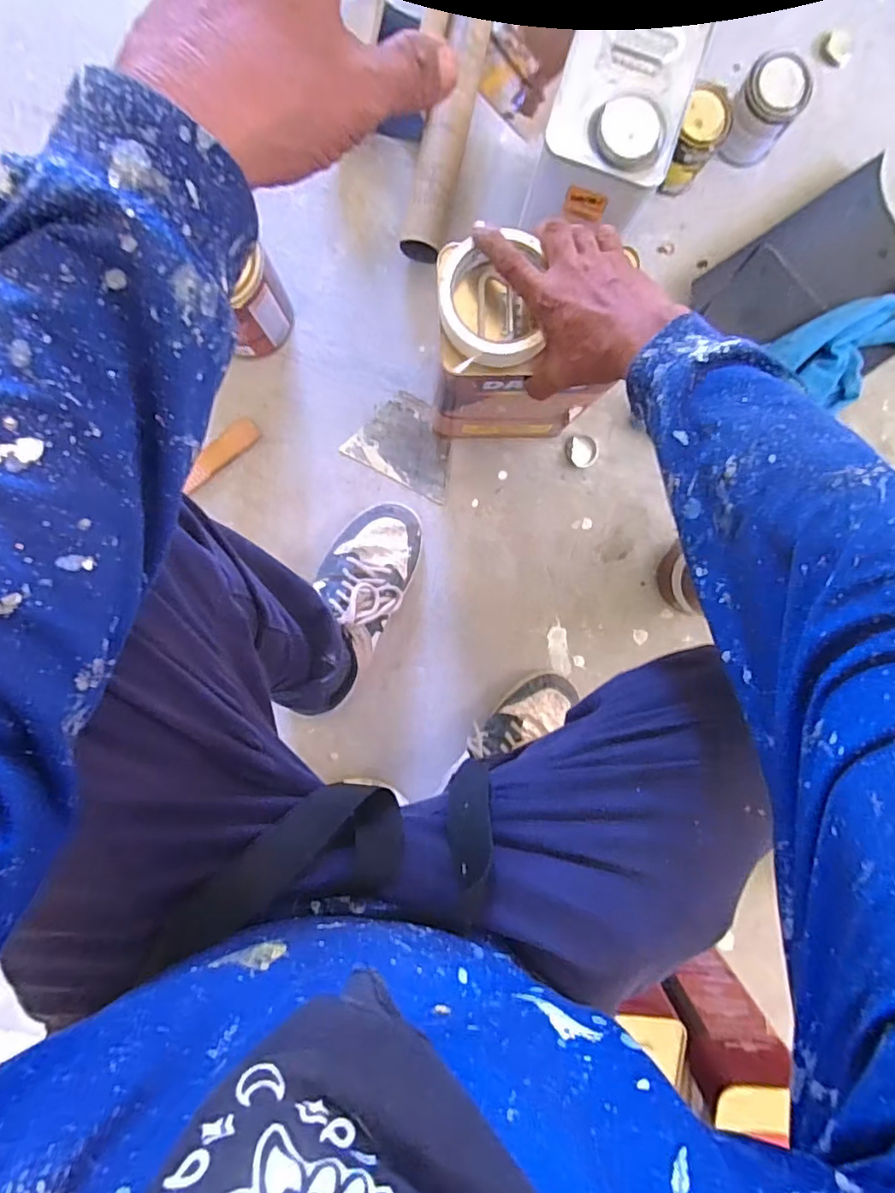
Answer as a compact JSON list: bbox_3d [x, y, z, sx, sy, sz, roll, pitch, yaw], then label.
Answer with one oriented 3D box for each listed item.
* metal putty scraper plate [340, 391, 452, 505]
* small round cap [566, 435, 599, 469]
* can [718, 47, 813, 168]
[{"bbox_3d":[-0.049,-0.196,0.727,0.134,0.004,0.102,27,95,-3],"label":"metal putty scraper plate"},{"bbox_3d":[0.172,-0.185,0.727,0.038,0.006,0.041,0,95,-3],"label":"small round cap"},{"bbox_3d":[0.368,-0.566,0.677,0.071,0.092,0.069,0,95,-3],"label":"can"}]

